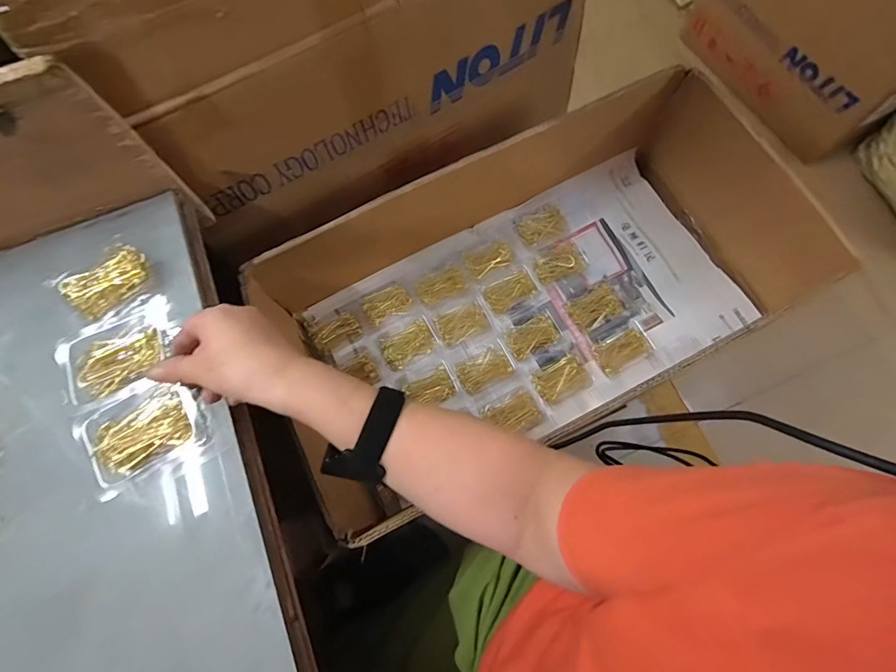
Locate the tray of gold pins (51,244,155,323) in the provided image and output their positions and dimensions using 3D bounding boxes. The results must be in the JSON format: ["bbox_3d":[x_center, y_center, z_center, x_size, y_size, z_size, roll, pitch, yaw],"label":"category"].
[{"bbox_3d":[-0.306,-0.051,0.399,0.069,0.018,0.051,-43,75,-11],"label":"tray of gold pins"}]

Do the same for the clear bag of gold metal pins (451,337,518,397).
[{"bbox_3d":[0.049,0.043,0.618,0.082,0.025,0.060,-27,73,-6],"label":"clear bag of gold metal pins"}]

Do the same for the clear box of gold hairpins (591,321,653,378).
[{"bbox_3d":[0.238,0.018,0.605,0.072,0.014,0.051,-26,73,-6],"label":"clear box of gold hairpins"}]

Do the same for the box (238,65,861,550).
[{"bbox_3d":[0.106,-0.056,0.564,0.599,0.179,0.315,-26,72,-6],"label":"box"}]

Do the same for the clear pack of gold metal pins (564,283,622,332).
[{"bbox_3d":[0.206,-0.044,0.624,0.073,0.021,0.051,-26,72,-6],"label":"clear pack of gold metal pins"}]

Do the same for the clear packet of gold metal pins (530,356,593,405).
[{"bbox_3d":[0.155,0.059,0.596,0.073,0.024,0.049,-26,72,-6],"label":"clear packet of gold metal pins"}]

